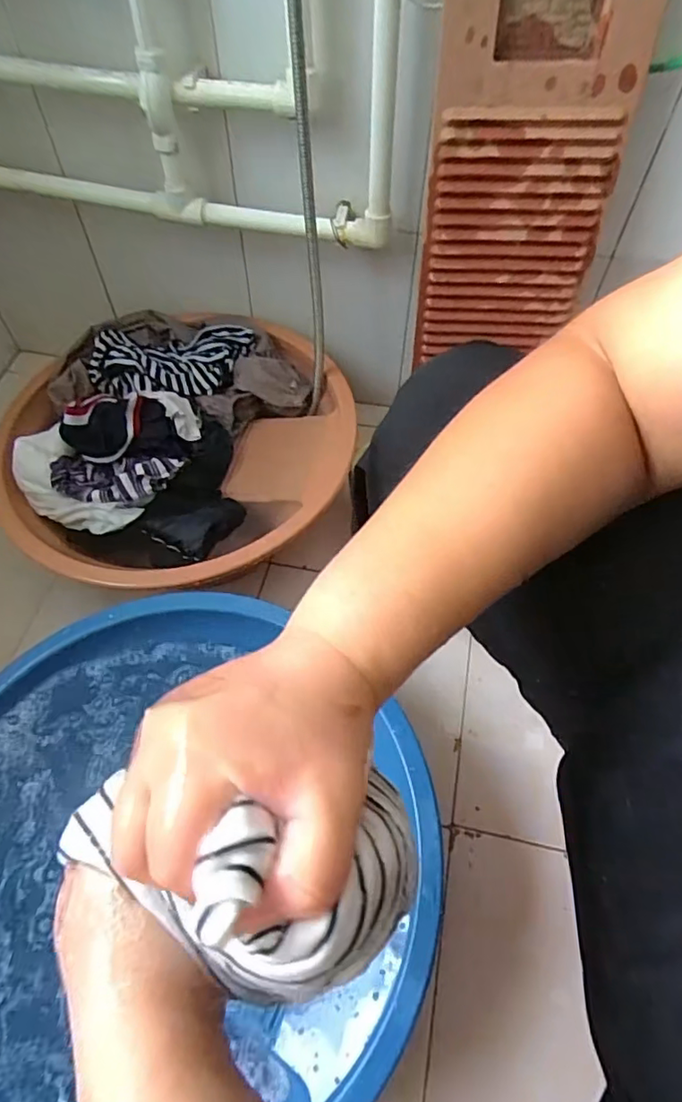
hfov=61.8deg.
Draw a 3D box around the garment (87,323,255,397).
[{"bbox_3d":[-0.249,-0.285,0.837,0.236,0.048,0.141,-4,58,-3],"label":"garment"}]

